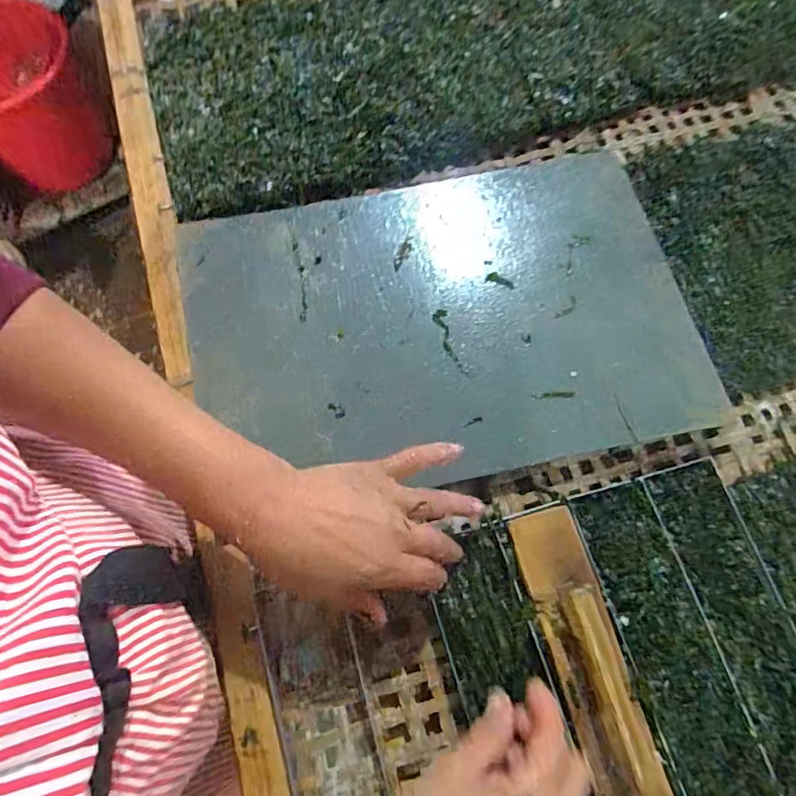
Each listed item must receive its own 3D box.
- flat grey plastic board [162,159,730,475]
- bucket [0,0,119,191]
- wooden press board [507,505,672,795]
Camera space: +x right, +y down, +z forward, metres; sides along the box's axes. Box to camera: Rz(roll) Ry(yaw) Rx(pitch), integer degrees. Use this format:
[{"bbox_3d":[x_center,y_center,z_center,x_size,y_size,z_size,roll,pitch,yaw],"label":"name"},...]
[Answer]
[{"bbox_3d":[0.031,-0.068,0.460,0.402,0.010,0.269,-11,71,-4],"label":"flat grey plastic board"},{"bbox_3d":[-0.846,-0.698,1.282,0.269,0.292,0.283,0,71,0],"label":"bucket"},{"bbox_3d":[0.132,0.186,0.358,0.046,0.039,0.227,-15,71,-5],"label":"wooden press board"}]

